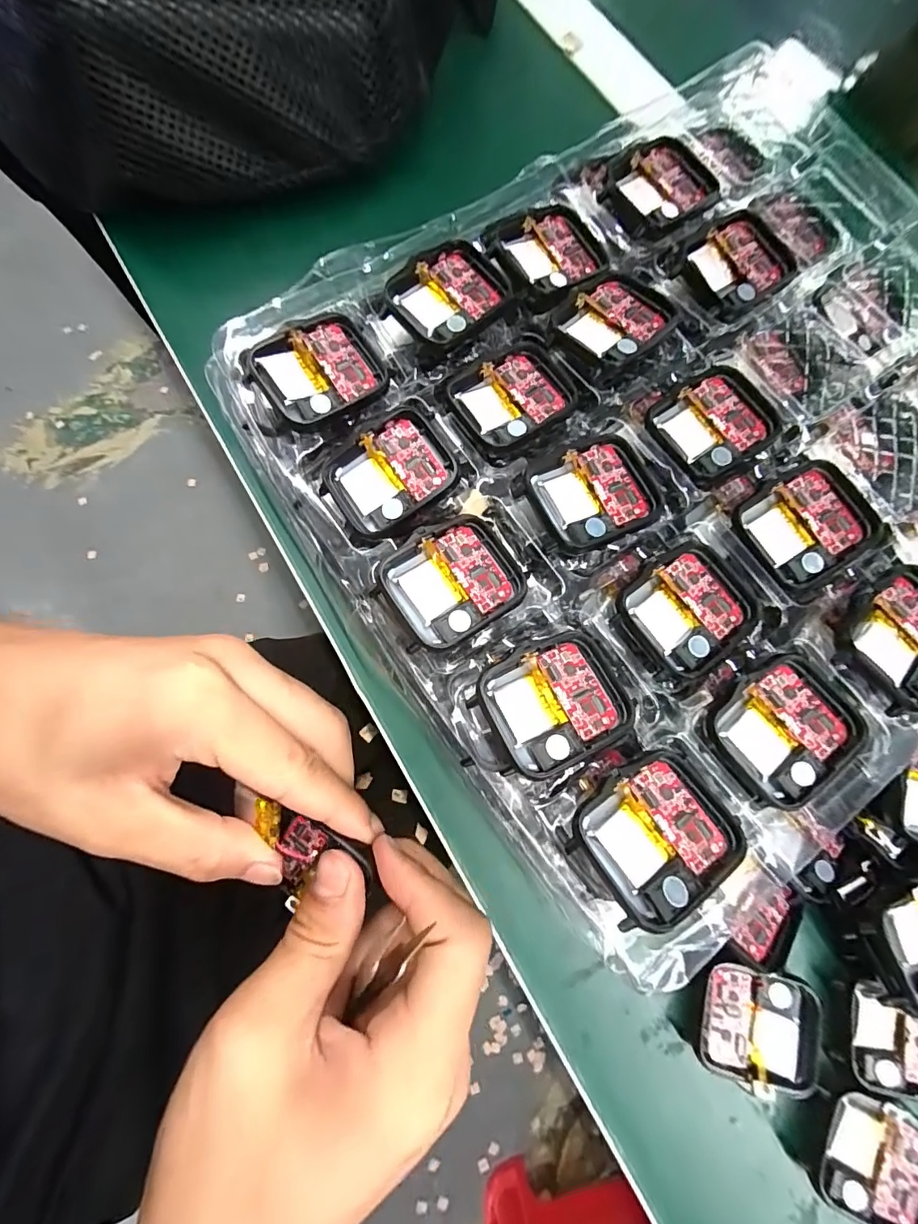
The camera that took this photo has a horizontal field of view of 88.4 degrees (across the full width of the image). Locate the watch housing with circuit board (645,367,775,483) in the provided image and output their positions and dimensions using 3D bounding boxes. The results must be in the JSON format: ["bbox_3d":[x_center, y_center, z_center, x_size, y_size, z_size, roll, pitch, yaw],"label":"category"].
[{"bbox_3d":[0.097,-0.071,0.179,0.042,0.006,0.039,-28,79,-8],"label":"watch housing with circuit board"}]

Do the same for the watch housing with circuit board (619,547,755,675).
[{"bbox_3d":[0.079,-0.001,0.161,0.043,0.006,0.038,-37,80,-10],"label":"watch housing with circuit board"}]

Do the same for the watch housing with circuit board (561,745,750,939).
[{"bbox_3d":[0.058,0.064,0.137,0.046,0.011,0.036,-29,79,-8],"label":"watch housing with circuit board"}]

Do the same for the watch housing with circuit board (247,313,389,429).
[{"bbox_3d":[-0.050,-0.088,0.172,0.043,0.010,0.036,-32,80,-9],"label":"watch housing with circuit board"}]

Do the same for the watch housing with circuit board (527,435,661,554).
[{"bbox_3d":[0.049,-0.042,0.166,0.042,0.004,0.037,-23,78,-7],"label":"watch housing with circuit board"}]

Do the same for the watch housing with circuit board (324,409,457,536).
[{"bbox_3d":[-0.024,-0.049,0.169,0.042,0.012,0.035,-32,80,-9],"label":"watch housing with circuit board"}]

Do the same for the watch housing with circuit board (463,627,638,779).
[{"bbox_3d":[0.030,0.028,0.148,0.045,0.006,0.037,-26,79,-8],"label":"watch housing with circuit board"}]

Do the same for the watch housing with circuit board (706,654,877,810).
[{"bbox_3d":[0.106,0.038,0.152,0.044,0.007,0.039,-31,80,-9],"label":"watch housing with circuit board"}]

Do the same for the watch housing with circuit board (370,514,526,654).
[{"bbox_3d":[-0.002,-0.010,0.157,0.044,0.008,0.038,-32,80,-9],"label":"watch housing with circuit board"}]

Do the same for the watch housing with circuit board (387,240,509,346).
[{"bbox_3d":[-0.004,-0.124,0.183,0.040,0.008,0.035,-37,80,-10],"label":"watch housing with circuit board"}]

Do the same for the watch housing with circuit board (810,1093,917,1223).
[{"bbox_3d":[0.146,0.192,0.166,0.043,0.015,0.038,29,77,5],"label":"watch housing with circuit board"}]

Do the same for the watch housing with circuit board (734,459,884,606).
[{"bbox_3d":[0.126,-0.031,0.169,0.043,0.010,0.039,-32,80,-9],"label":"watch housing with circuit board"}]

